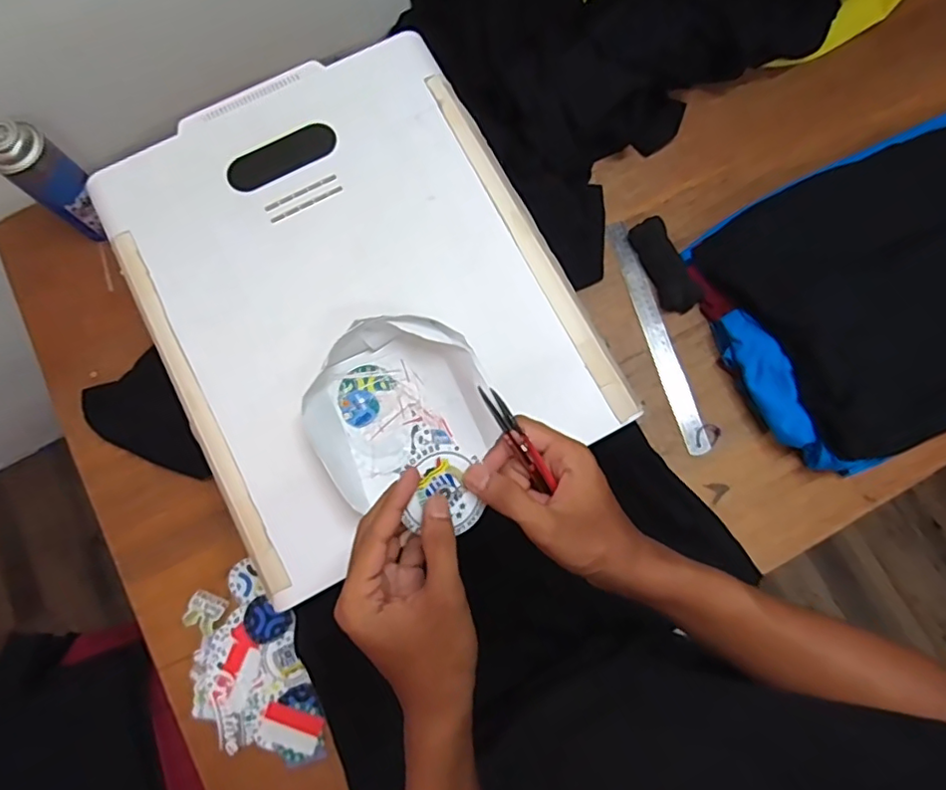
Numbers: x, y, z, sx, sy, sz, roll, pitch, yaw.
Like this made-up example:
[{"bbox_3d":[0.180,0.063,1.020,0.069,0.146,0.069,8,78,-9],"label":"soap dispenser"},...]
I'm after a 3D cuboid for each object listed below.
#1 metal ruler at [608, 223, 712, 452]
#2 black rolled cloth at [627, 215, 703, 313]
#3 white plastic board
[{"bbox_3d":[0.239,-0.079,0.744,0.031,0.006,0.319,-18,78,6],"label":"metal ruler"},{"bbox_3d":[0.251,-0.169,0.749,0.044,0.032,0.128,-23,78,-4],"label":"black rolled cloth"},{"bbox_3d":[-0.125,-0.111,0.588,0.392,0.017,0.495,-28,81,-4],"label":"white plastic board"}]

